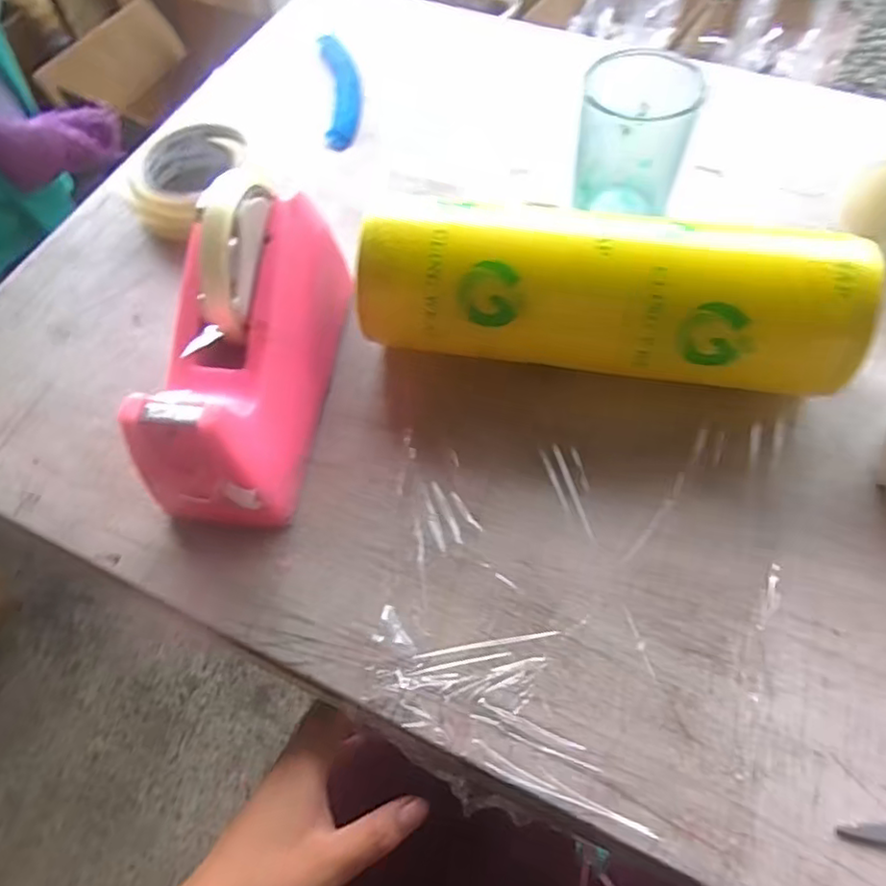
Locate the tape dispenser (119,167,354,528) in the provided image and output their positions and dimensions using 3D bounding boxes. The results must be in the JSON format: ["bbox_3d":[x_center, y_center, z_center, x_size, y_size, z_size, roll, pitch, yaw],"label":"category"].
[{"bbox_3d":[-0.106,-0.050,0.351,0.071,0.120,0.175,9,62,7],"label":"tape dispenser"}]

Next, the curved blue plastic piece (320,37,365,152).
[{"bbox_3d":[-0.088,-0.313,0.562,0.034,0.011,0.163,-8,62,-1],"label":"curved blue plastic piece"}]

